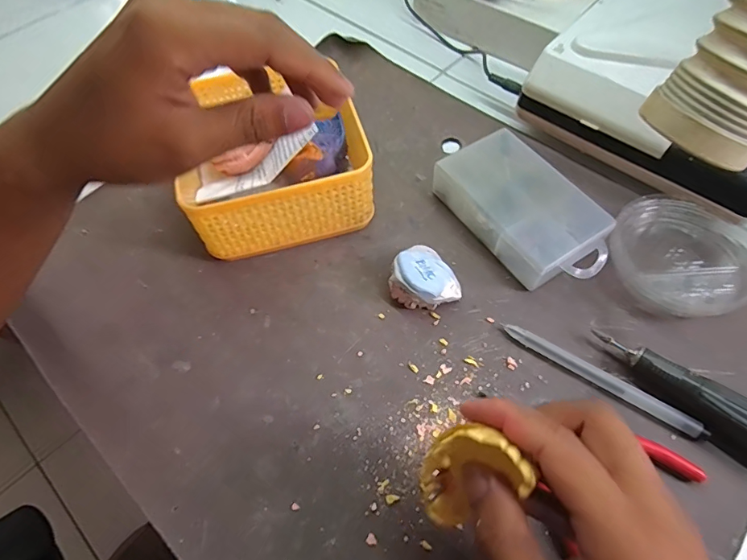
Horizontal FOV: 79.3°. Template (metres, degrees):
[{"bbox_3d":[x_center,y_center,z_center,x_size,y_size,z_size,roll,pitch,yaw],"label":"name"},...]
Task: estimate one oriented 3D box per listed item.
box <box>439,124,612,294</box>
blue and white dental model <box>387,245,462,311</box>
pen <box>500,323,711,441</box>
[{"bbox_3d":[0.110,-0.051,0.335,0.076,0.031,0.128,-30,64,-16],"label":"box"},{"bbox_3d":[0.033,0.000,0.313,0.042,0.027,0.046,0,60,1],"label":"blue and white dental model"},{"bbox_3d":[0.141,0.060,0.282,0.125,0.011,0.011,30,65,17],"label":"pen"}]

